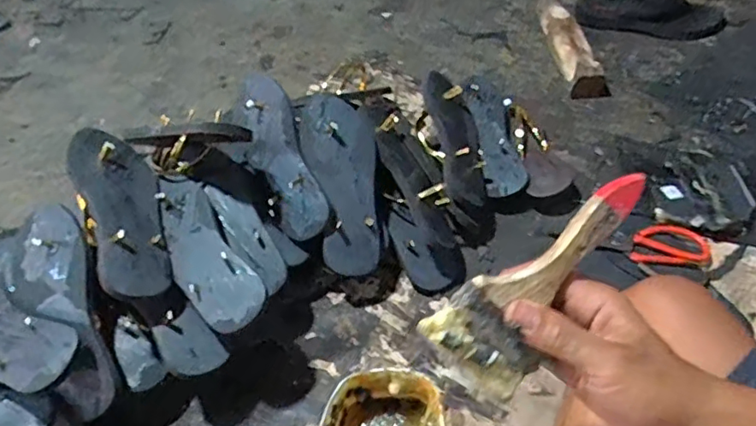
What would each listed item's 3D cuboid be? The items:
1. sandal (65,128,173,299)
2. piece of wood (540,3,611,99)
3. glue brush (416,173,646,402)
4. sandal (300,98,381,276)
[{"bbox_3d":[-0.295,-0.001,0.648,0.088,0.040,0.229,-6,56,-43],"label":"sandal"},{"bbox_3d":[0.357,-0.318,1.044,0.068,0.035,0.282,-5,50,-2],"label":"piece of wood"},{"bbox_3d":[0.108,0.047,0.348,0.160,0.073,0.022,-38,14,-6],"label":"glue brush"},{"bbox_3d":[-0.043,-0.041,0.732,0.093,0.041,0.241,-10,81,-5],"label":"sandal"}]

